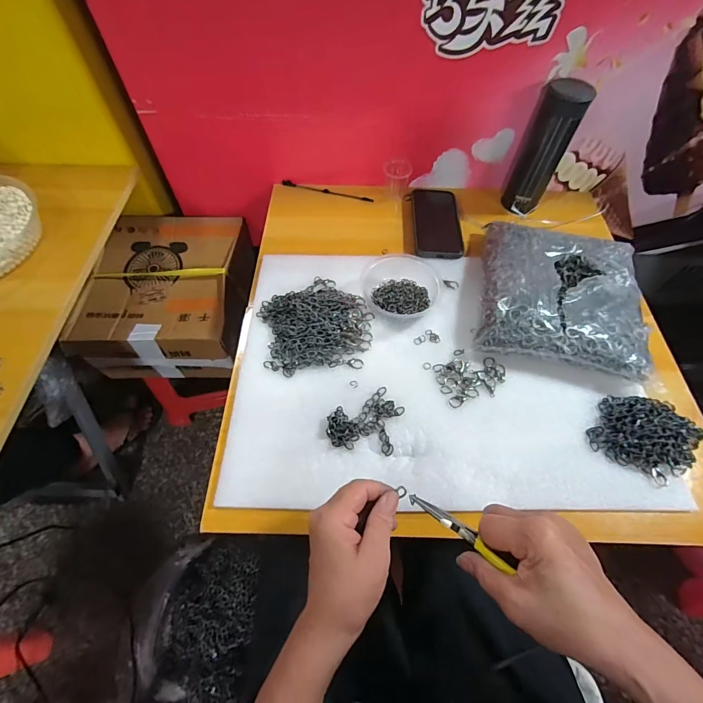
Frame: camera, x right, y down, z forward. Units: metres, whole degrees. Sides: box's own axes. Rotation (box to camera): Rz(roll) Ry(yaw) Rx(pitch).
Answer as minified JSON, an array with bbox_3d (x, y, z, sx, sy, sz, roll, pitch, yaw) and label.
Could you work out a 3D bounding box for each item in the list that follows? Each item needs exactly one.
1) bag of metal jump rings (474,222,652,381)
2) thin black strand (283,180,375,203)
[{"bbox_3d":[0.305,-0.091,0.528,0.224,0.056,0.247,13,62,5],"label":"bag of metal jump rings"},{"bbox_3d":[-0.046,-0.309,0.703,0.181,0.010,0.011,16,62,6],"label":"thin black strand"}]

